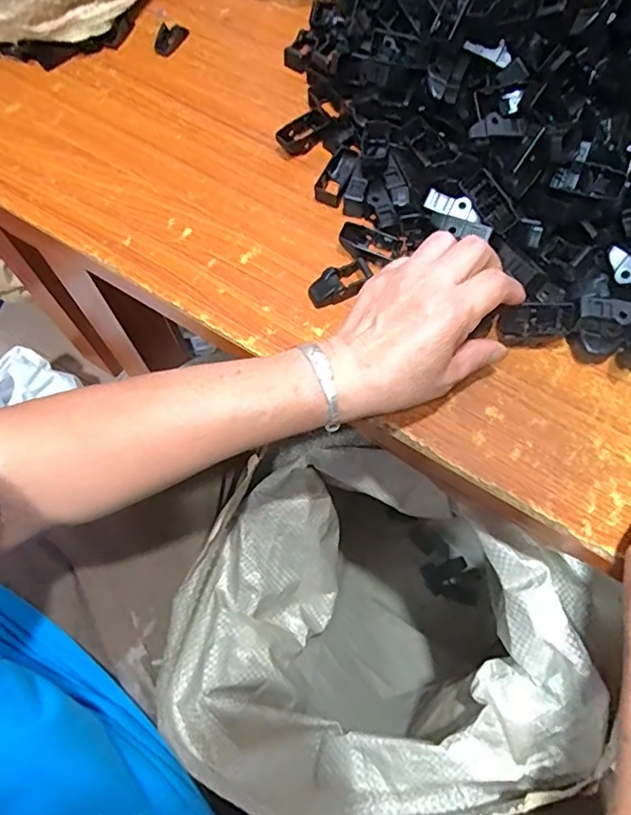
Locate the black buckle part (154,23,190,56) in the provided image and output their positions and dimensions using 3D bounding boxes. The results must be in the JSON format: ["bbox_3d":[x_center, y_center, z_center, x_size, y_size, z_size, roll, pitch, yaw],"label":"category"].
[{"bbox_3d":[-0.140,-0.360,0.556,0.026,0.006,0.040,17,69,7],"label":"black buckle part"}]

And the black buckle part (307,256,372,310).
[{"bbox_3d":[0.021,-0.097,0.443,0.052,0.018,0.026,-30,70,-11],"label":"black buckle part"}]

